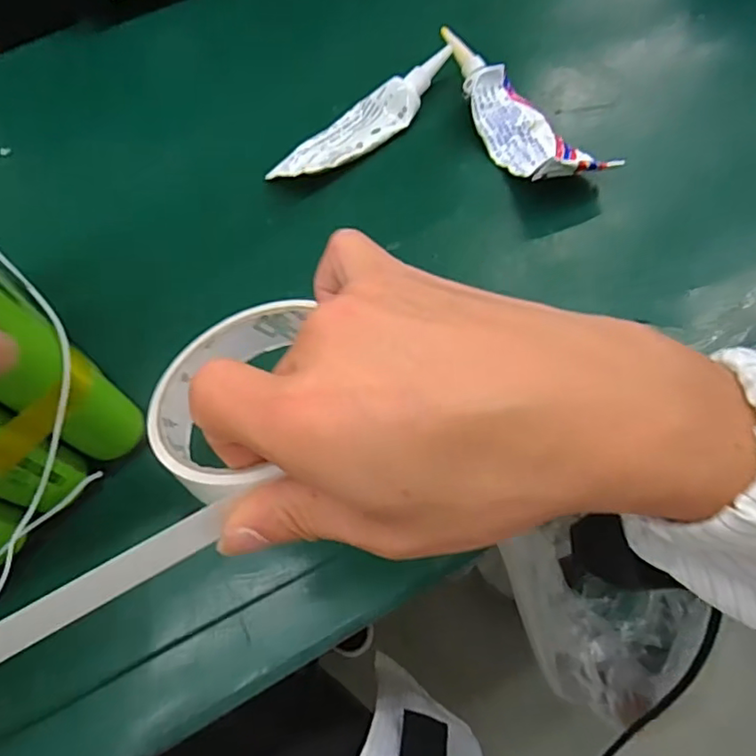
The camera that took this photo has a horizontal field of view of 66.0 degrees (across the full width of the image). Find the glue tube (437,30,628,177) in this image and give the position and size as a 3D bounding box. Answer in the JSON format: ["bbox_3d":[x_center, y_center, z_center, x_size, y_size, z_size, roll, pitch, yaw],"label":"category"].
[{"bbox_3d":[0.084,-0.167,0.367,0.043,0.031,0.143,-29,69,-12],"label":"glue tube"}]

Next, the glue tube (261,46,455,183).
[{"bbox_3d":[-0.007,-0.166,0.377,0.139,0.023,0.035,-39,71,-15],"label":"glue tube"}]

